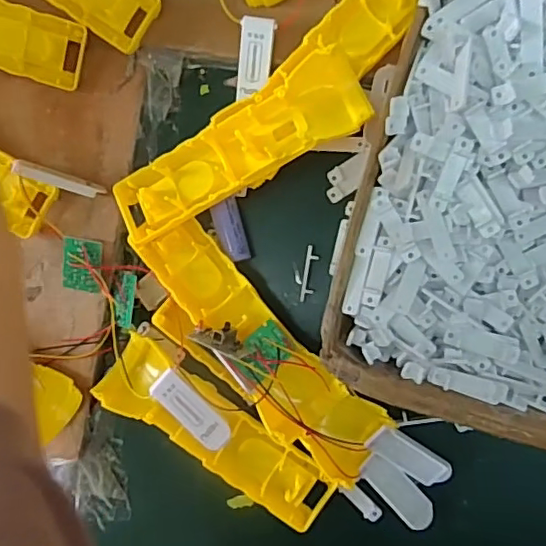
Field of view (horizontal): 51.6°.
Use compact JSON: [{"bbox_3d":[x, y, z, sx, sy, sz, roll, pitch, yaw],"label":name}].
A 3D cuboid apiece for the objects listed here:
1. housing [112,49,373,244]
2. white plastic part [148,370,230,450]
[{"bbox_3d":[-0.022,-0.073,0.341,0.163,0.026,0.048,-29,87,8],"label":"housing"},{"bbox_3d":[-0.051,0.086,0.349,0.056,0.004,0.020,44,94,7],"label":"white plastic part"}]

